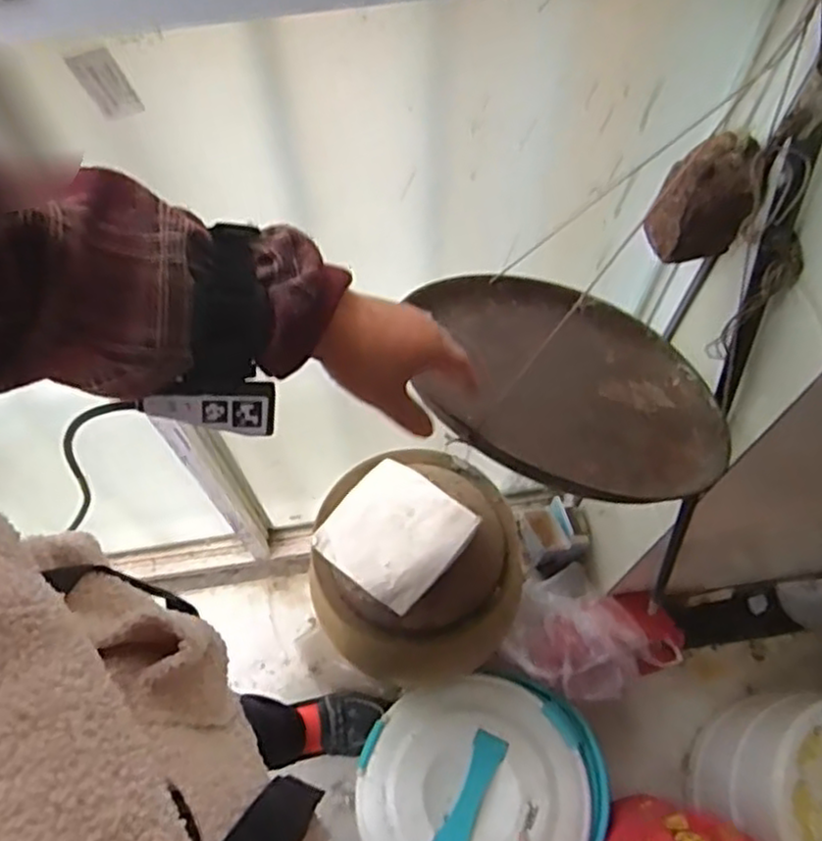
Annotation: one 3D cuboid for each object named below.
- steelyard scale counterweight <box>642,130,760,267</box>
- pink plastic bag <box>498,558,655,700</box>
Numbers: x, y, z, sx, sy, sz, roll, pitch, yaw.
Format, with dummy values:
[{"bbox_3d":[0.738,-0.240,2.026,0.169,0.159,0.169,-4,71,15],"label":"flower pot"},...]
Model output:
[{"bbox_3d":[0.235,-0.173,0.587,0.064,0.104,0.043,-10,64,-4],"label":"steelyard scale counterweight"},{"bbox_3d":[0.248,0.327,1.110,0.195,0.098,0.200,-38,69,-16],"label":"pink plastic bag"}]

